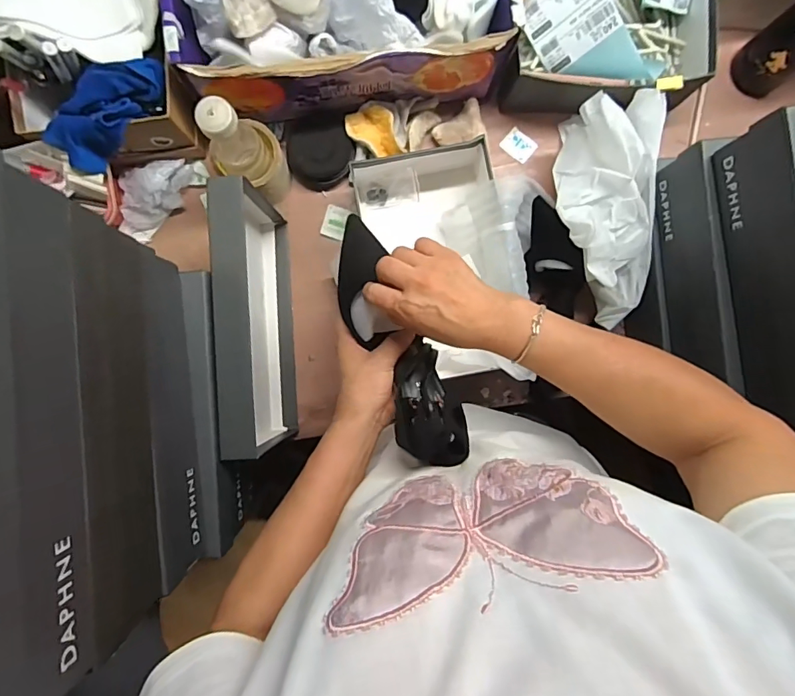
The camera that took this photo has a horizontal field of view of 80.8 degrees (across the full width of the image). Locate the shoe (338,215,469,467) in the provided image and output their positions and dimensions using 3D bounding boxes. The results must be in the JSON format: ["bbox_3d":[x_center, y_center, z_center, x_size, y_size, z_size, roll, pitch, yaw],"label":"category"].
[{"bbox_3d":[-0.001,-0.004,0.455,0.071,0.076,0.249,-24,70,-2],"label":"shoe"}]

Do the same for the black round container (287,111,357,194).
[{"bbox_3d":[-0.107,-0.272,0.650,0.091,0.028,0.092,0,90,-2],"label":"black round container"}]

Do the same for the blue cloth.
[{"bbox_3d":[-0.352,-0.289,0.563,0.082,0.052,0.158,37,89,-2],"label":"blue cloth"}]

